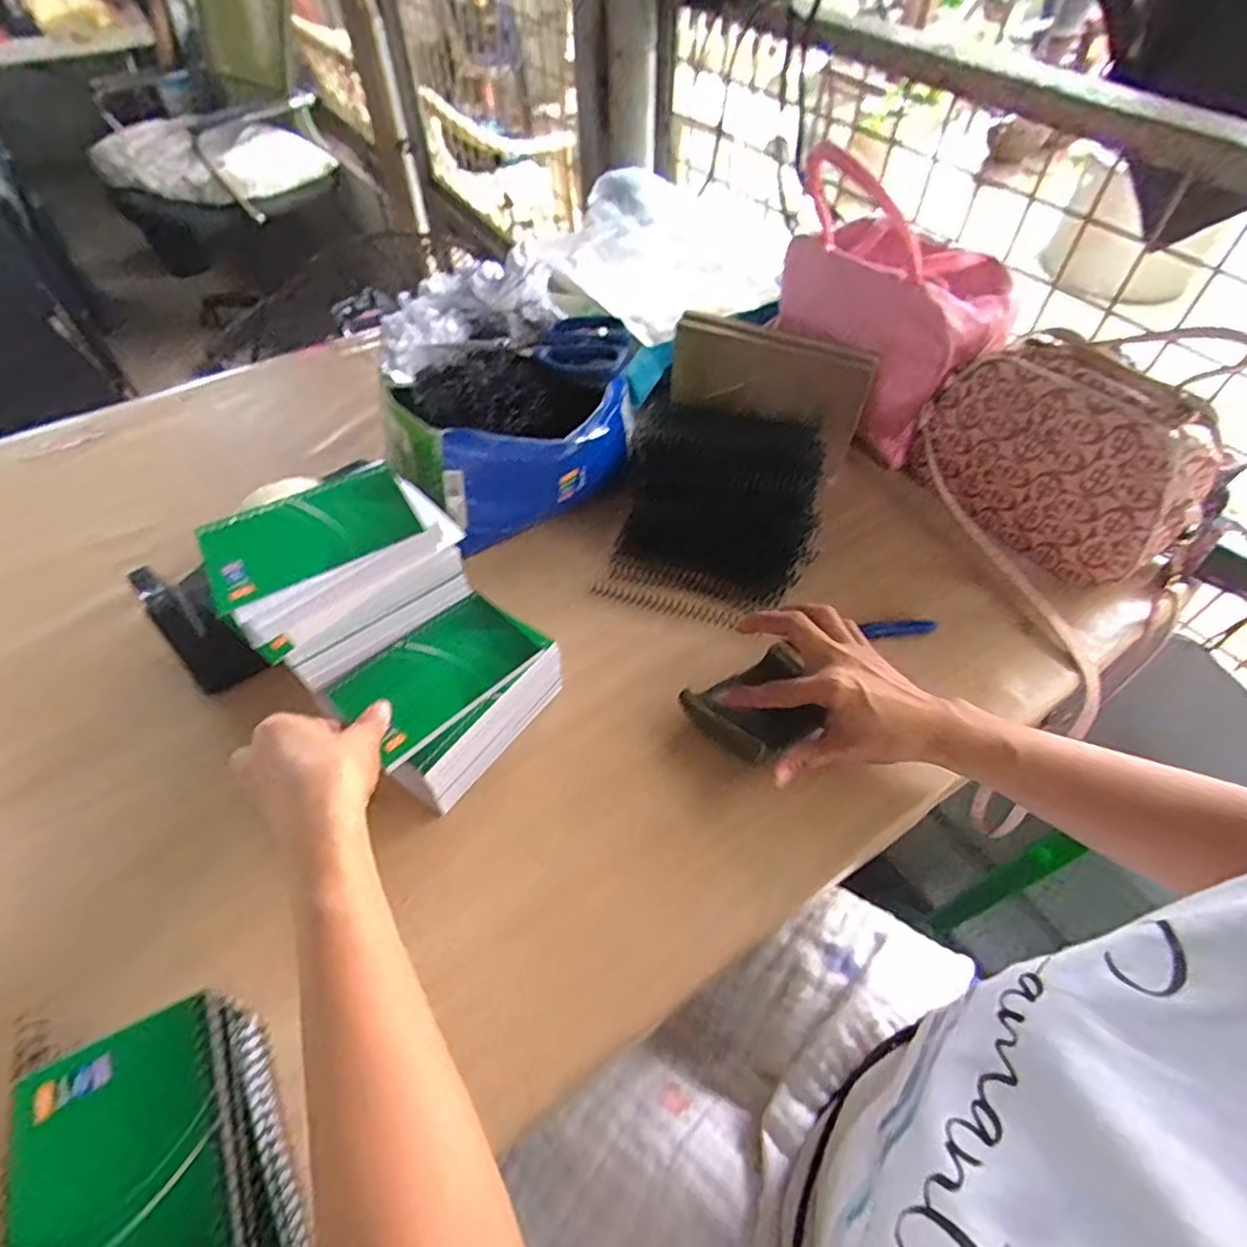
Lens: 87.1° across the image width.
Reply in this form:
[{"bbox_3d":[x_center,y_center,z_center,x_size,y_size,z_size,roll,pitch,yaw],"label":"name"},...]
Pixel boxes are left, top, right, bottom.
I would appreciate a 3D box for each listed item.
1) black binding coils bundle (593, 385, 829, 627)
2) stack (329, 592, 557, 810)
[{"bbox_3d":[0.084,-0.104,0.580,0.175,0.081,0.176,12,54,9],"label":"black binding coils bundle"},{"bbox_3d":[-0.124,0.050,0.477,0.100,0.056,0.131,31,59,21],"label":"stack"}]

